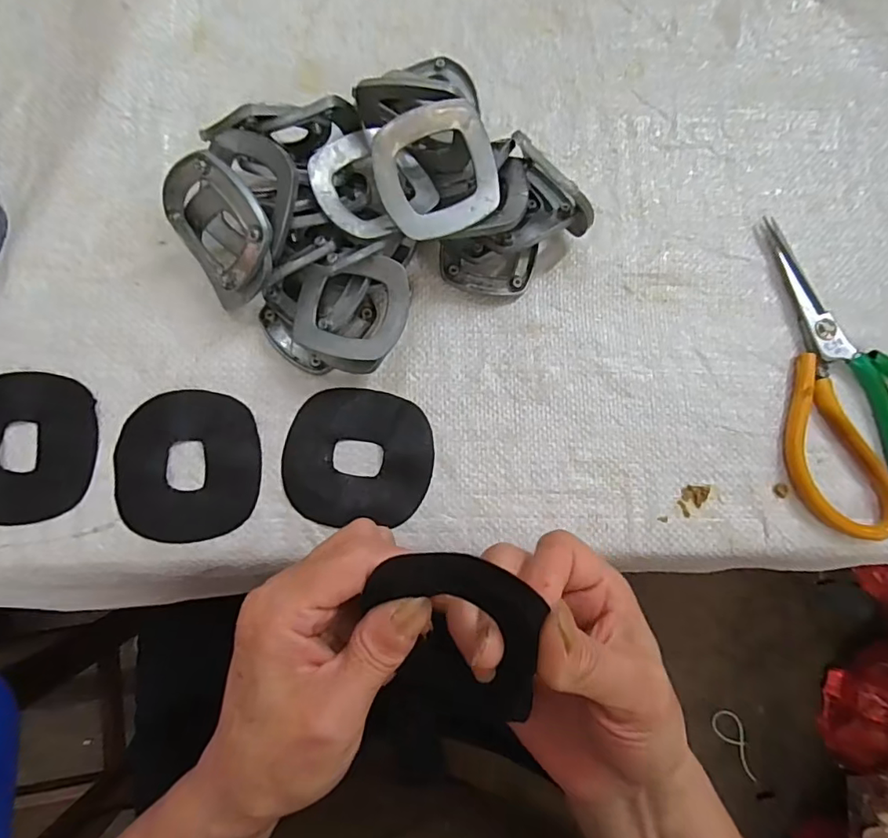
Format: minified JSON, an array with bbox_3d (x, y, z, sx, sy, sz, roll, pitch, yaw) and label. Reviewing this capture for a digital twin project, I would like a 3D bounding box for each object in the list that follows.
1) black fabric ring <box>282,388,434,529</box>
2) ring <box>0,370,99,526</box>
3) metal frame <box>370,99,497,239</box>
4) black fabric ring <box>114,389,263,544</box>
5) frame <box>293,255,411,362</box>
[{"bbox_3d":[-0.047,0.021,0.295,0.080,0.005,0.073,7,82,-1],"label":"black fabric ring"},{"bbox_3d":[-0.229,0.015,0.285,0.077,0.004,0.080,0,82,-2],"label":"ring"},{"bbox_3d":[-0.002,-0.123,0.262,0.062,0.007,0.058,-25,113,-10],"label":"metal frame"},{"bbox_3d":[-0.140,0.025,0.289,0.075,0.004,0.081,-2,82,-3],"label":"black fabric ring"},{"bbox_3d":[-0.050,-0.058,0.277,0.061,0.012,0.053,7,87,9],"label":"frame"}]

